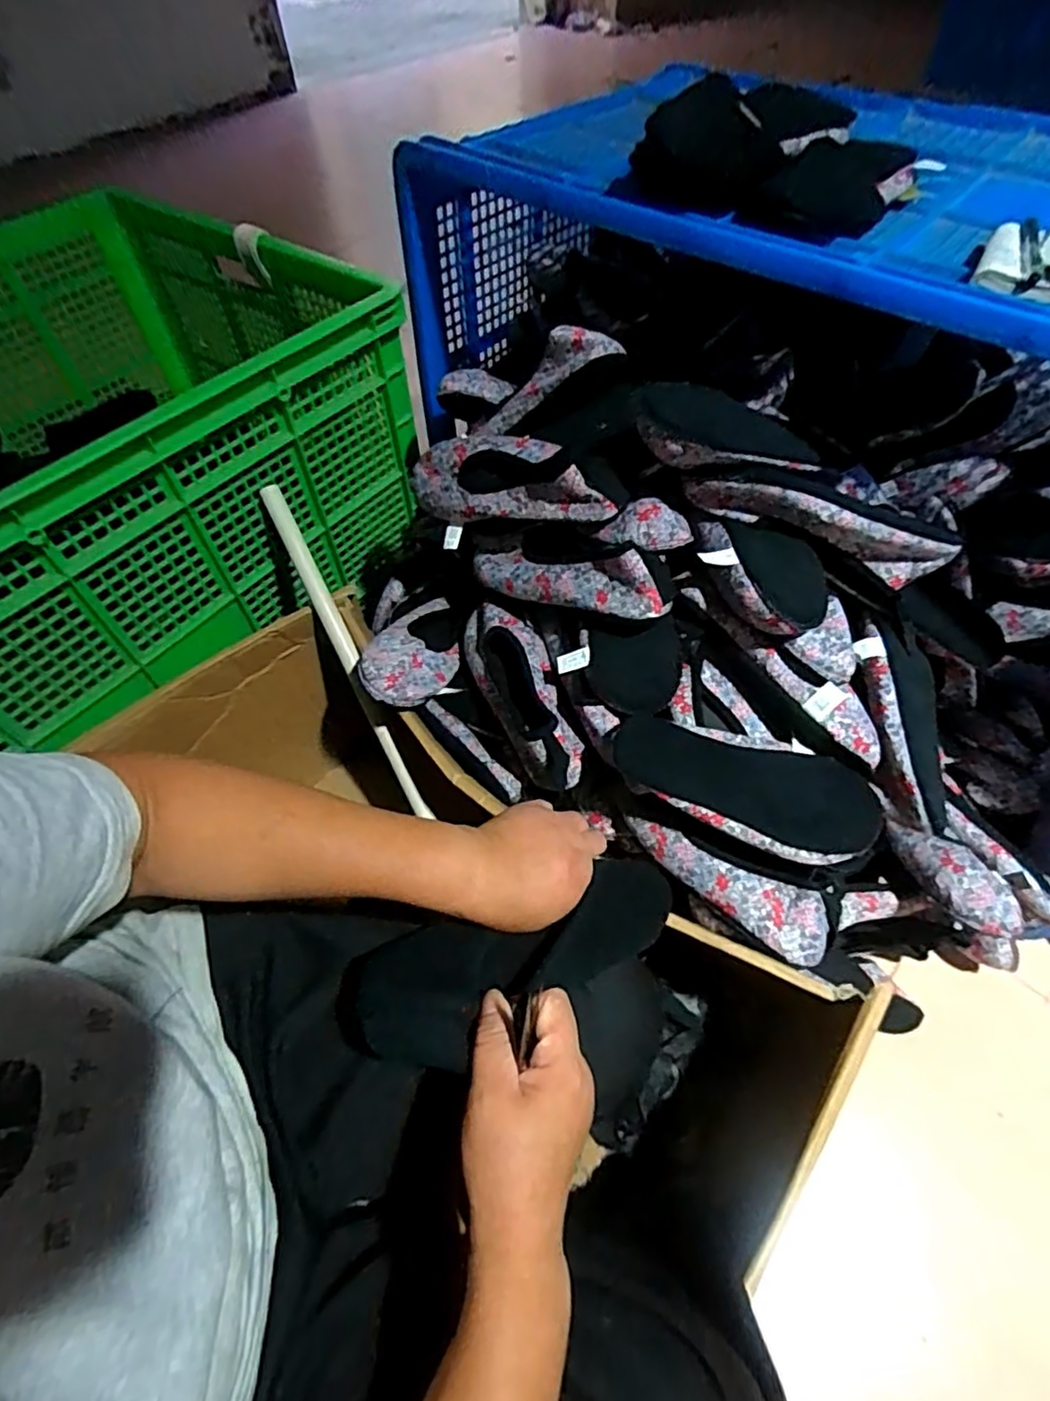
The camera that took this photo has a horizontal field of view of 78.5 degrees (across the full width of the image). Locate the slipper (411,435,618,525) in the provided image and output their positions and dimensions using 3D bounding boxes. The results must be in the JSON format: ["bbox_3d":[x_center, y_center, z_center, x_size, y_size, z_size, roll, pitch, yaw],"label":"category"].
[{"bbox_3d":[-0.021,-0.228,0.668,0.243,0.067,0.088,21,57,31],"label":"slipper"}]

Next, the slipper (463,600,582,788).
[{"bbox_3d":[-0.007,-0.018,0.683,0.080,0.061,0.245,-16,56,-9],"label":"slipper"}]

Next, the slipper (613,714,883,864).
[{"bbox_3d":[0.198,0.084,0.601,0.245,0.060,0.095,15,72,-1],"label":"slipper"}]

